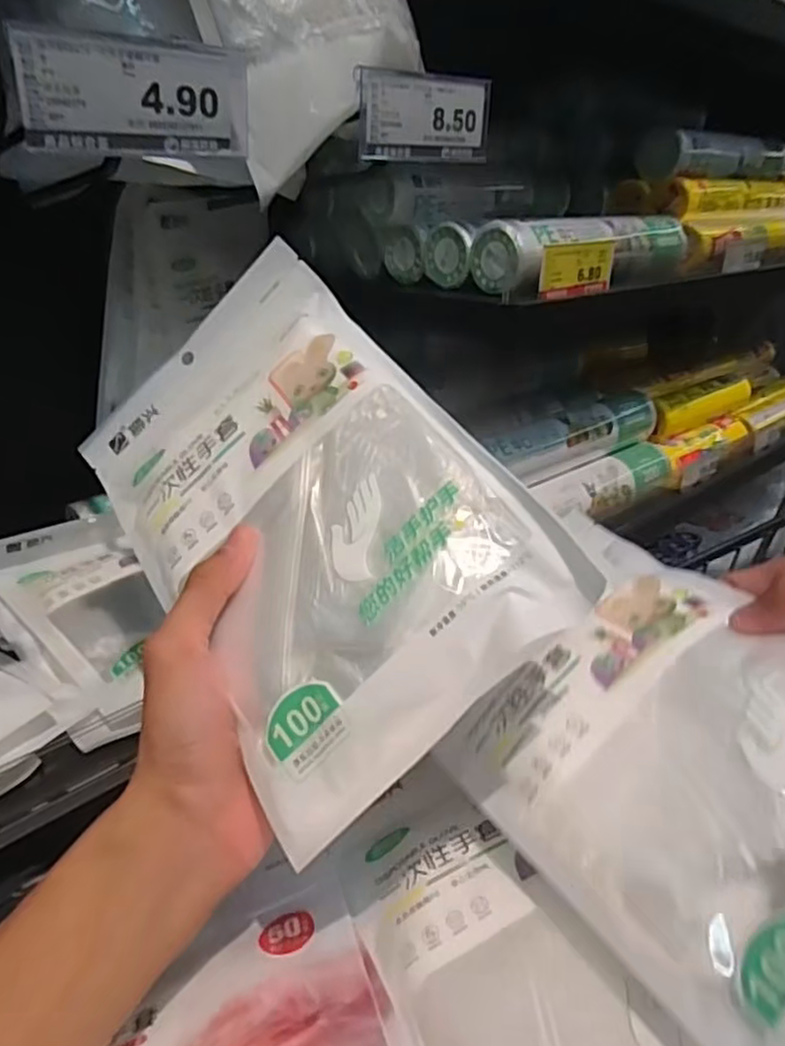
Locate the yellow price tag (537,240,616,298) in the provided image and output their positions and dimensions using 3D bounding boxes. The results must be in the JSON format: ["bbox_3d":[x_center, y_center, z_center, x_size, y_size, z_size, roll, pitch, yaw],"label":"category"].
[{"bbox_3d":[0.147,-0.200,0.539,0.093,0.040,0.005,-20,33,-35],"label":"yellow price tag"}]

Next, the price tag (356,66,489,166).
[{"bbox_3d":[0.021,-0.234,0.393,0.098,0.044,0.008,-17,30,-35],"label":"price tag"}]

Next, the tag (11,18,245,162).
[{"bbox_3d":[-0.108,-0.184,0.292,0.102,0.043,0.010,-20,32,-39],"label":"tag"}]

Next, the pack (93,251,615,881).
[{"bbox_3d":[-0.047,-0.014,0.314,0.260,0.157,0.016,49,6,33],"label":"pack"}]

